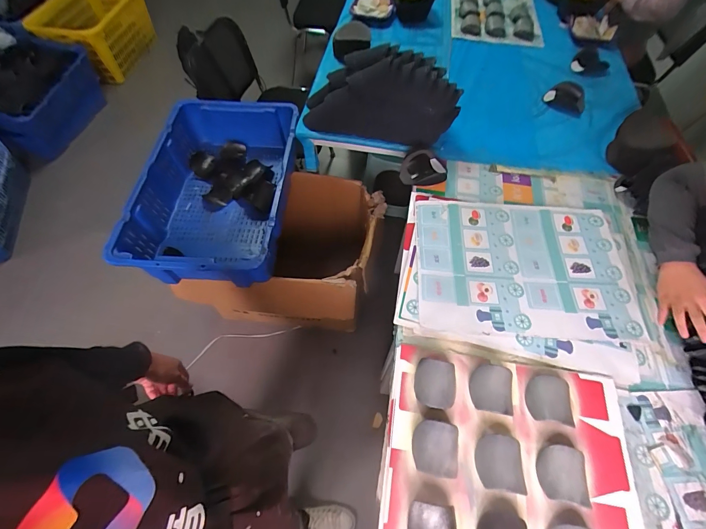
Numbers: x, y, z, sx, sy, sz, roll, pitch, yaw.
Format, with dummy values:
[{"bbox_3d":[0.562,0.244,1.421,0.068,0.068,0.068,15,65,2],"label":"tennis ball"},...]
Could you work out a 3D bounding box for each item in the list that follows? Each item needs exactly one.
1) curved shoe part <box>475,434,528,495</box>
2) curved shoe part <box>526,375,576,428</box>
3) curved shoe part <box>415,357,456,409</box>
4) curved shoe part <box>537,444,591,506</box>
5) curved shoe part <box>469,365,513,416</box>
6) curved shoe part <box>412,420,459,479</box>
[{"bbox_3d":[0.277,0.375,0.639,0.081,0.042,0.092,9,60,2],"label":"curved shoe part"},{"bbox_3d":[0.402,0.278,0.691,0.087,0.047,0.094,7,60,1],"label":"curved shoe part"},{"bbox_3d":[0.173,0.249,0.699,0.087,0.059,0.094,12,61,6],"label":"curved shoe part"},{"bbox_3d":[0.390,0.389,0.625,0.083,0.054,0.092,8,60,4],"label":"curved shoe part"},{"bbox_3d":[0.288,0.259,0.698,0.083,0.045,0.090,9,60,3],"label":"curved shoe part"},{"bbox_3d":[0.156,0.347,0.632,0.084,0.059,0.087,8,60,4],"label":"curved shoe part"}]

